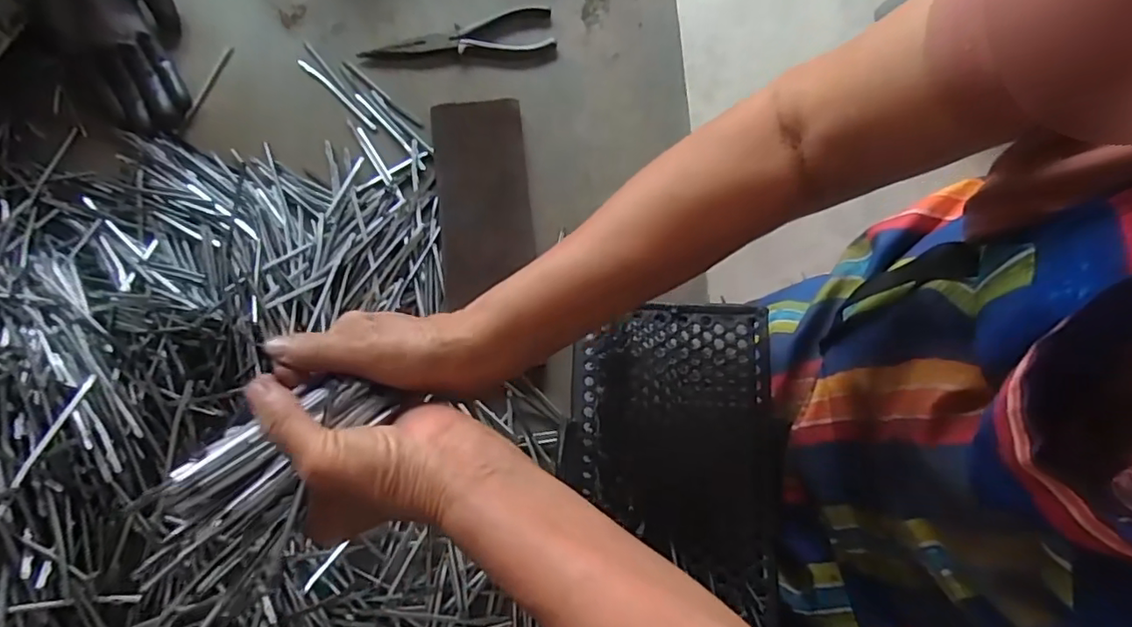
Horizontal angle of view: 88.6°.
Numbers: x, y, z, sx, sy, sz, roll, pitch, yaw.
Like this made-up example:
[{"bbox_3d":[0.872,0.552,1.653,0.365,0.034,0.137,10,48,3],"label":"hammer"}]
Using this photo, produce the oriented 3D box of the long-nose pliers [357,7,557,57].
[{"bbox_3d":[-0.107,-0.277,0.574,0.186,0.006,0.045,-4,78,0],"label":"long-nose pliers"}]

